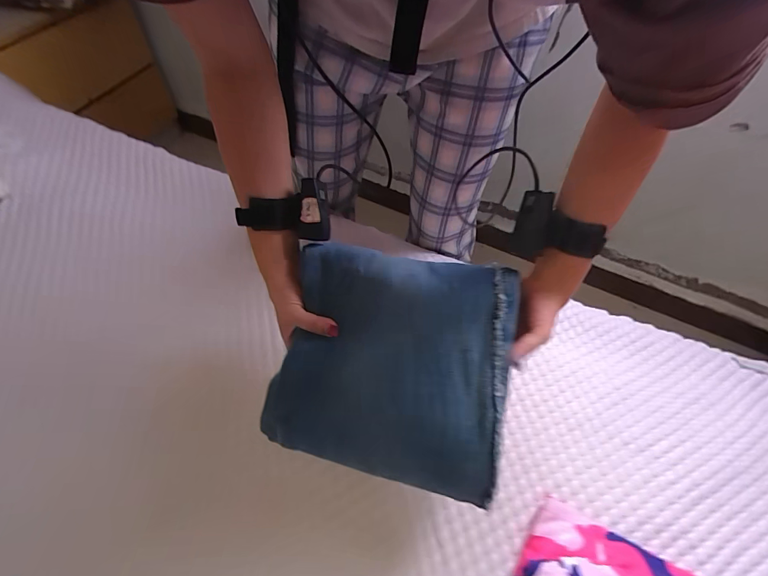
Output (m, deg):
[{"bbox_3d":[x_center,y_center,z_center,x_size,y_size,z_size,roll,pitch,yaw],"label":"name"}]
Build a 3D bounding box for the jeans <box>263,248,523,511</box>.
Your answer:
[{"bbox_3d":[0.007,0.073,0.393,0.234,0.029,0.228,10,80,11],"label":"jeans"}]

